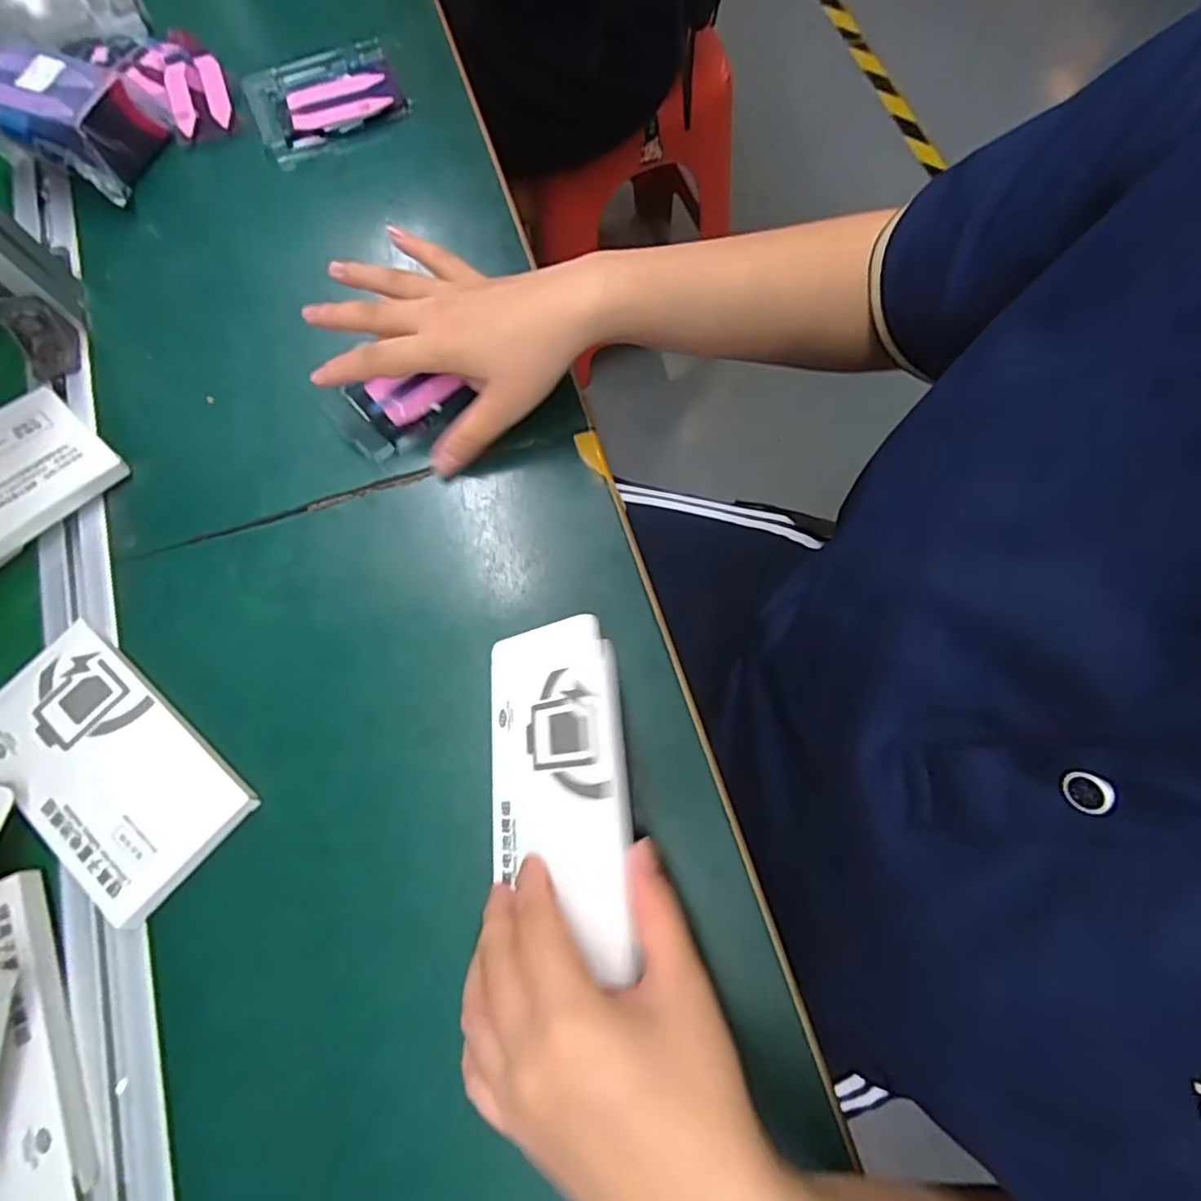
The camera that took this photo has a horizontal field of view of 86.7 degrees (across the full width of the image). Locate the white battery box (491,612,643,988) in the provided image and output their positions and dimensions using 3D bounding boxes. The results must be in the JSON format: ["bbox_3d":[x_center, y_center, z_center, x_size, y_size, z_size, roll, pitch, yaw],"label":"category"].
[{"bbox_3d":[-0.023,0.087,0.304,0.083,0.013,0.150,-21,66,38],"label":"white battery box"}]

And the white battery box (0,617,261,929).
[{"bbox_3d":[-0.261,0.086,0.337,0.149,0.014,0.081,40,78,12],"label":"white battery box"}]

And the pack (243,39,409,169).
[{"bbox_3d":[-0.209,-0.381,0.483,0.112,0.015,0.089,-29,75,-7],"label":"pack"}]

